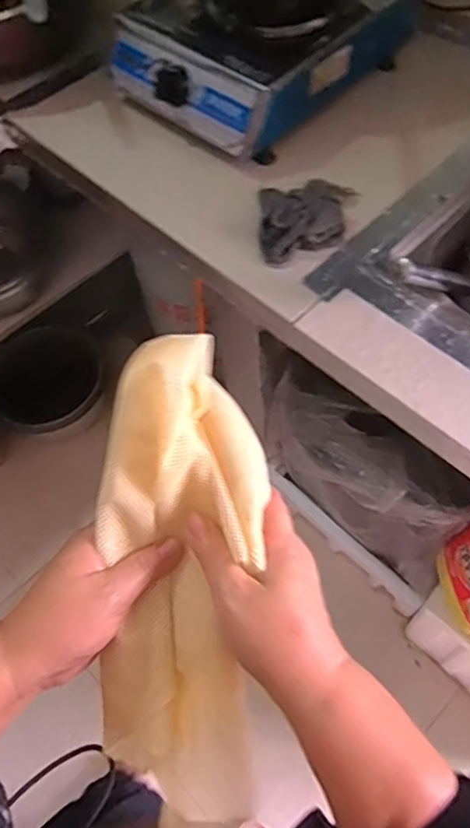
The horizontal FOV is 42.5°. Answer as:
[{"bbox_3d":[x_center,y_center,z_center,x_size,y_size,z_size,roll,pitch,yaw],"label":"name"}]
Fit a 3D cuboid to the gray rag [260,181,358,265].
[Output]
[{"bbox_3d":[0.091,-0.250,0.752,0.121,0.031,0.133,0,61,3],"label":"gray rag"}]

